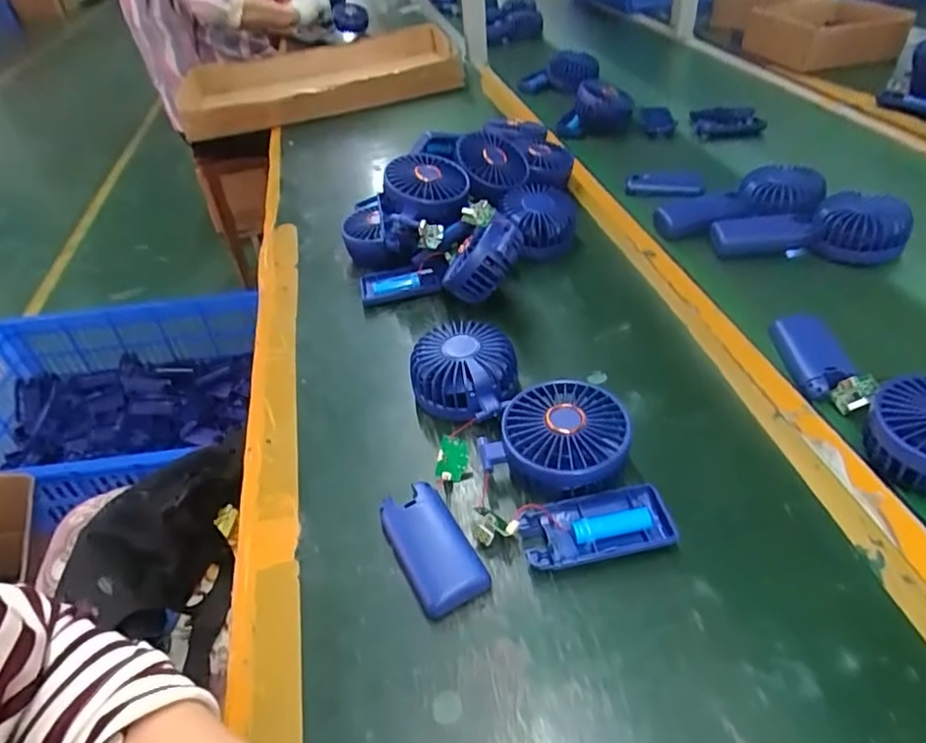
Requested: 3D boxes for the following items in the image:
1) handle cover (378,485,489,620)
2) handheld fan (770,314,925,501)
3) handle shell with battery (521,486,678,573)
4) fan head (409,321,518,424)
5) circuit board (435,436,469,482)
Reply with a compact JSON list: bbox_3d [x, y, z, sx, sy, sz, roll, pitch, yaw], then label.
[{"bbox_3d":[-0.021,0.113,0.381,0.044,0.017,0.087,-22,43,-17],"label":"handle cover"},{"bbox_3d":[0.303,0.012,0.433,0.081,0.039,0.197,-13,41,-7],"label":"handheld fan"},{"bbox_3d":[0.086,0.103,0.380,0.093,0.017,0.044,-10,41,-4],"label":"handle shell with battery"},{"bbox_3d":[0.001,0.002,0.480,0.086,0.052,0.075,17,46,25],"label":"fan head"},{"bbox_3d":[-0.008,0.064,0.433,0.022,0.007,0.030,8,84,-10],"label":"circuit board"}]

